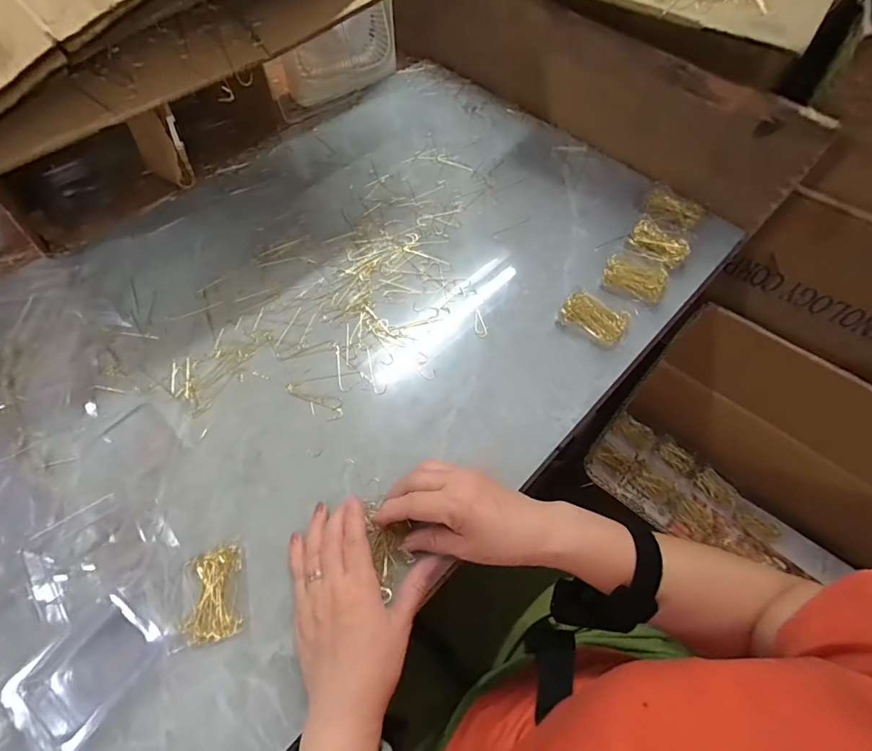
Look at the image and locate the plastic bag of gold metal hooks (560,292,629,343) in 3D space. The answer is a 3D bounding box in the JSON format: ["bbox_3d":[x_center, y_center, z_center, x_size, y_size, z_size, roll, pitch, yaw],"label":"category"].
[{"bbox_3d":[0.177,-0.065,0.489,0.069,0.016,0.044,31,66,15],"label":"plastic bag of gold metal hooks"}]

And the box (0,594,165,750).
[{"bbox_3d":[-0.261,0.216,0.324,0.074,0.022,0.081,31,66,15],"label":"box"}]

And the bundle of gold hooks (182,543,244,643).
[{"bbox_3d":[-0.182,0.178,0.357,0.042,0.009,0.069,-10,62,-6],"label":"bundle of gold hooks"}]

